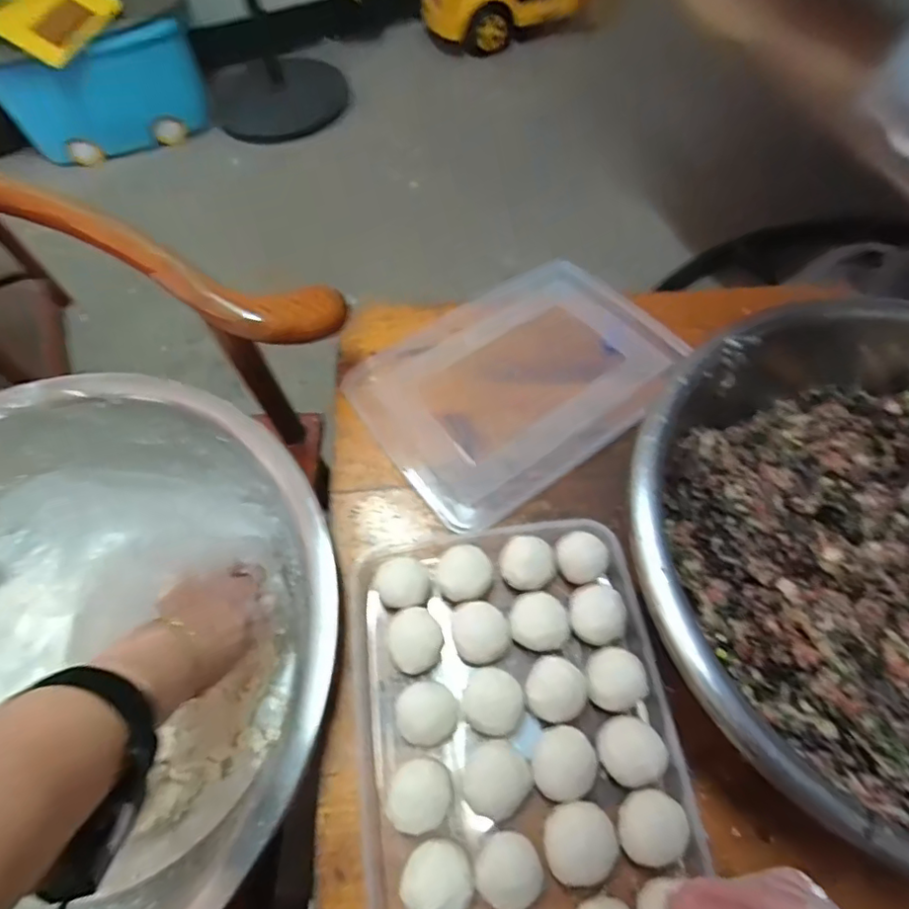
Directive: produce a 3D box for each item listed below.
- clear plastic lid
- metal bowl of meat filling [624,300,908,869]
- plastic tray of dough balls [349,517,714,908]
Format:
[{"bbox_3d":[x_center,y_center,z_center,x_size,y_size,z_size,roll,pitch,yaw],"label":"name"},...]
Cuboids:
[{"bbox_3d":[0.064,-0.079,0.565,0.297,0.031,0.215,-35,66,-16],"label":"clear plastic lid"},{"bbox_3d":[0.322,0.075,0.396,0.387,0.106,0.381,-1,61,2],"label":"metal bowl of meat filling"},{"bbox_3d":[0.043,0.206,0.406,0.217,0.048,0.307,-7,61,-1],"label":"plastic tray of dough balls"}]

